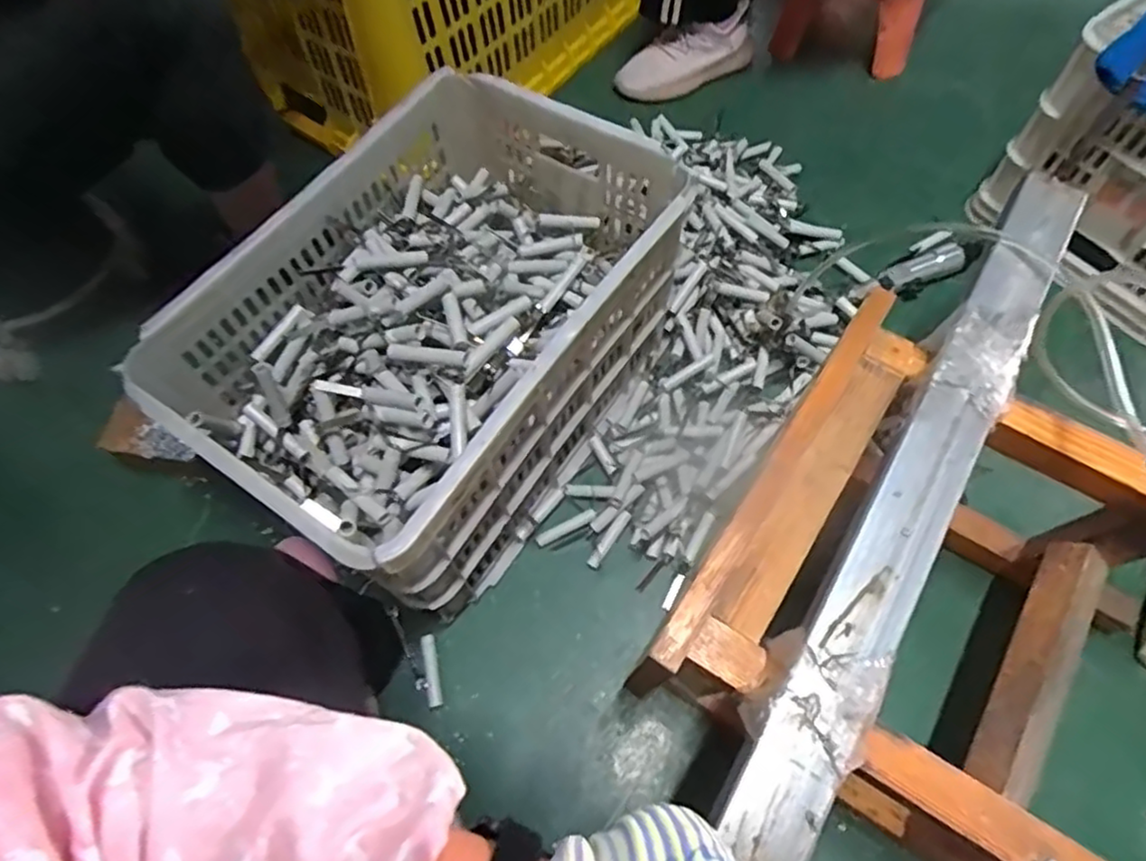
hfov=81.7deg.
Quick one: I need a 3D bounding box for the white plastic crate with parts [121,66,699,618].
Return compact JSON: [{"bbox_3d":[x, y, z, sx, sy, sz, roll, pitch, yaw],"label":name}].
[{"bbox_3d":[-0.140,-0.127,0.786,0.369,0.285,0.566,30,69,16],"label":"white plastic crate with parts"}]

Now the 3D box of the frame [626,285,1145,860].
[{"bbox_3d":[0.342,0.150,0.605,0.391,0.270,0.437,31,69,16],"label":"frame"}]

